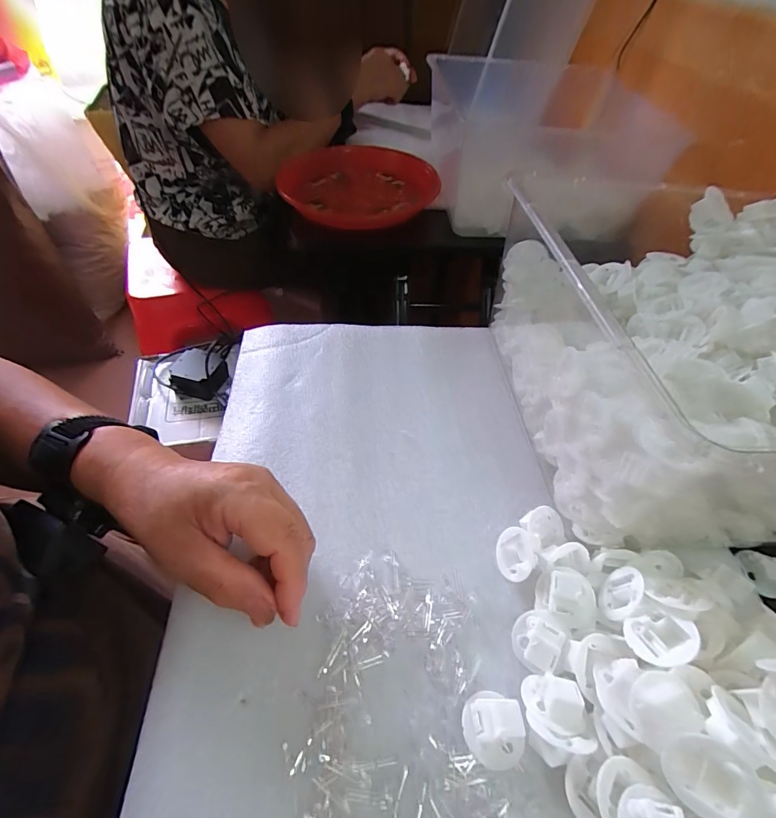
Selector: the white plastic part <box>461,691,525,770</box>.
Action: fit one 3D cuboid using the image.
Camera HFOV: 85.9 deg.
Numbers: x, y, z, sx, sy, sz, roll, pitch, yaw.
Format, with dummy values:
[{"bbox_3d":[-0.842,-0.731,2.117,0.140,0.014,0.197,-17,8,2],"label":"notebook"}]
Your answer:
[{"bbox_3d":[0.054,0.163,0.213,0.029,0.015,0.031,2,48,-2],"label":"white plastic part"}]

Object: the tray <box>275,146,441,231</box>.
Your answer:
[{"bbox_3d":[-0.039,-0.350,0.650,0.198,0.042,0.215,-25,55,-24],"label":"tray"}]

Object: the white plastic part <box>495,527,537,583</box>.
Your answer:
[{"bbox_3d":[0.084,0.096,0.273,0.011,0.029,0.031,19,40,-34],"label":"white plastic part"}]

